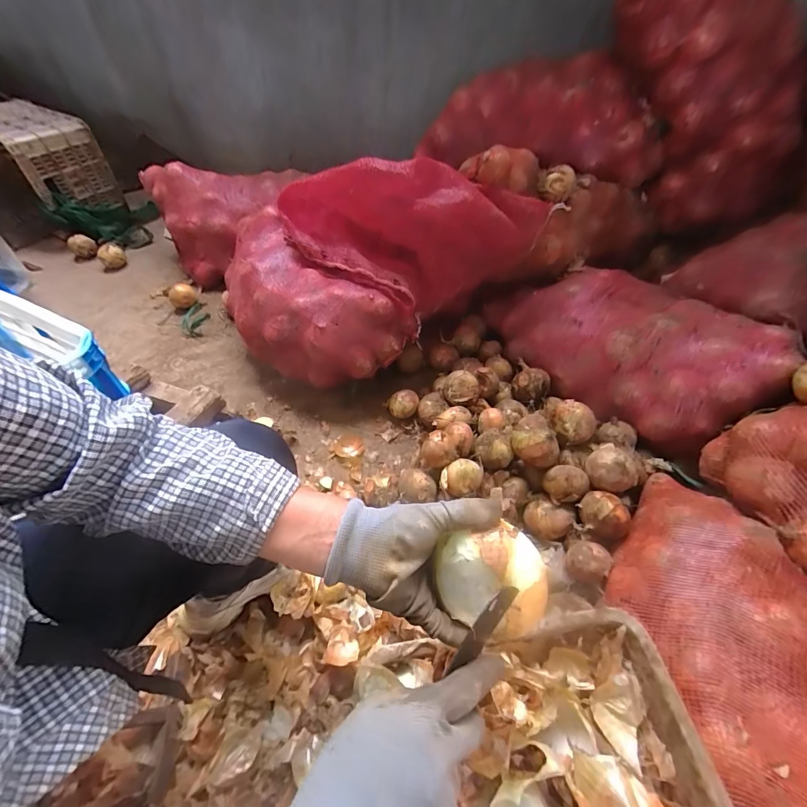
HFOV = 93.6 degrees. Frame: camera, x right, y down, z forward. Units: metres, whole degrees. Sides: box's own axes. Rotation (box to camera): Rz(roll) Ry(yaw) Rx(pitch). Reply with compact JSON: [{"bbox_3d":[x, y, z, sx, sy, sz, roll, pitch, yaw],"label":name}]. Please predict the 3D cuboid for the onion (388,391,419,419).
[{"bbox_3d":[-0.001,0.006,1.029,0.081,0.071,0.063,2,51,0],"label":"onion"}]

